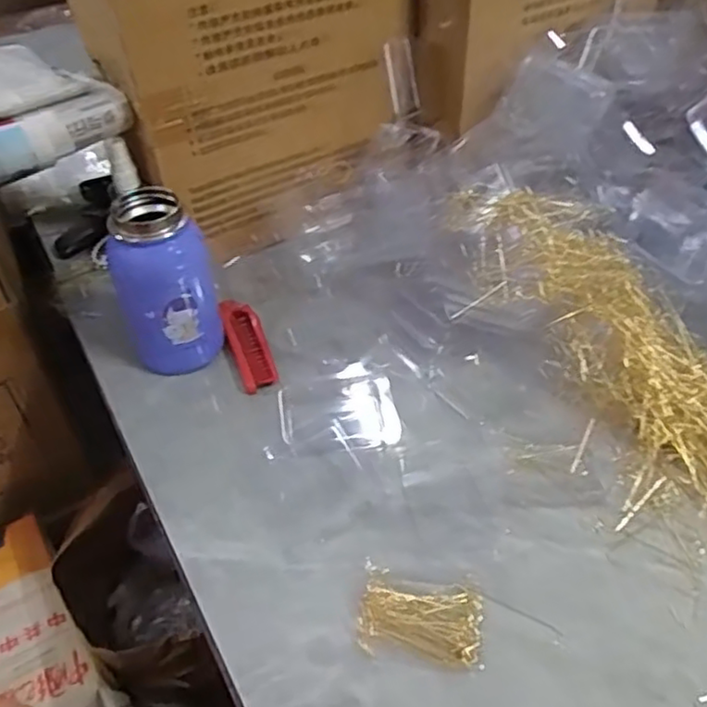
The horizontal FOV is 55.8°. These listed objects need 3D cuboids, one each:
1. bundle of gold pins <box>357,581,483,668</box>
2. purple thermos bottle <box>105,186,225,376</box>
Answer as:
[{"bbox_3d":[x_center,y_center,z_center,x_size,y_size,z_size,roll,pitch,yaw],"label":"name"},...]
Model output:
[{"bbox_3d":[0.040,0.159,0.399,0.071,0.006,0.043,7,44,7],"label":"bundle of gold pins"},{"bbox_3d":[-0.148,-0.055,0.529,0.073,0.133,0.064,-12,45,-12],"label":"purple thermos bottle"}]

